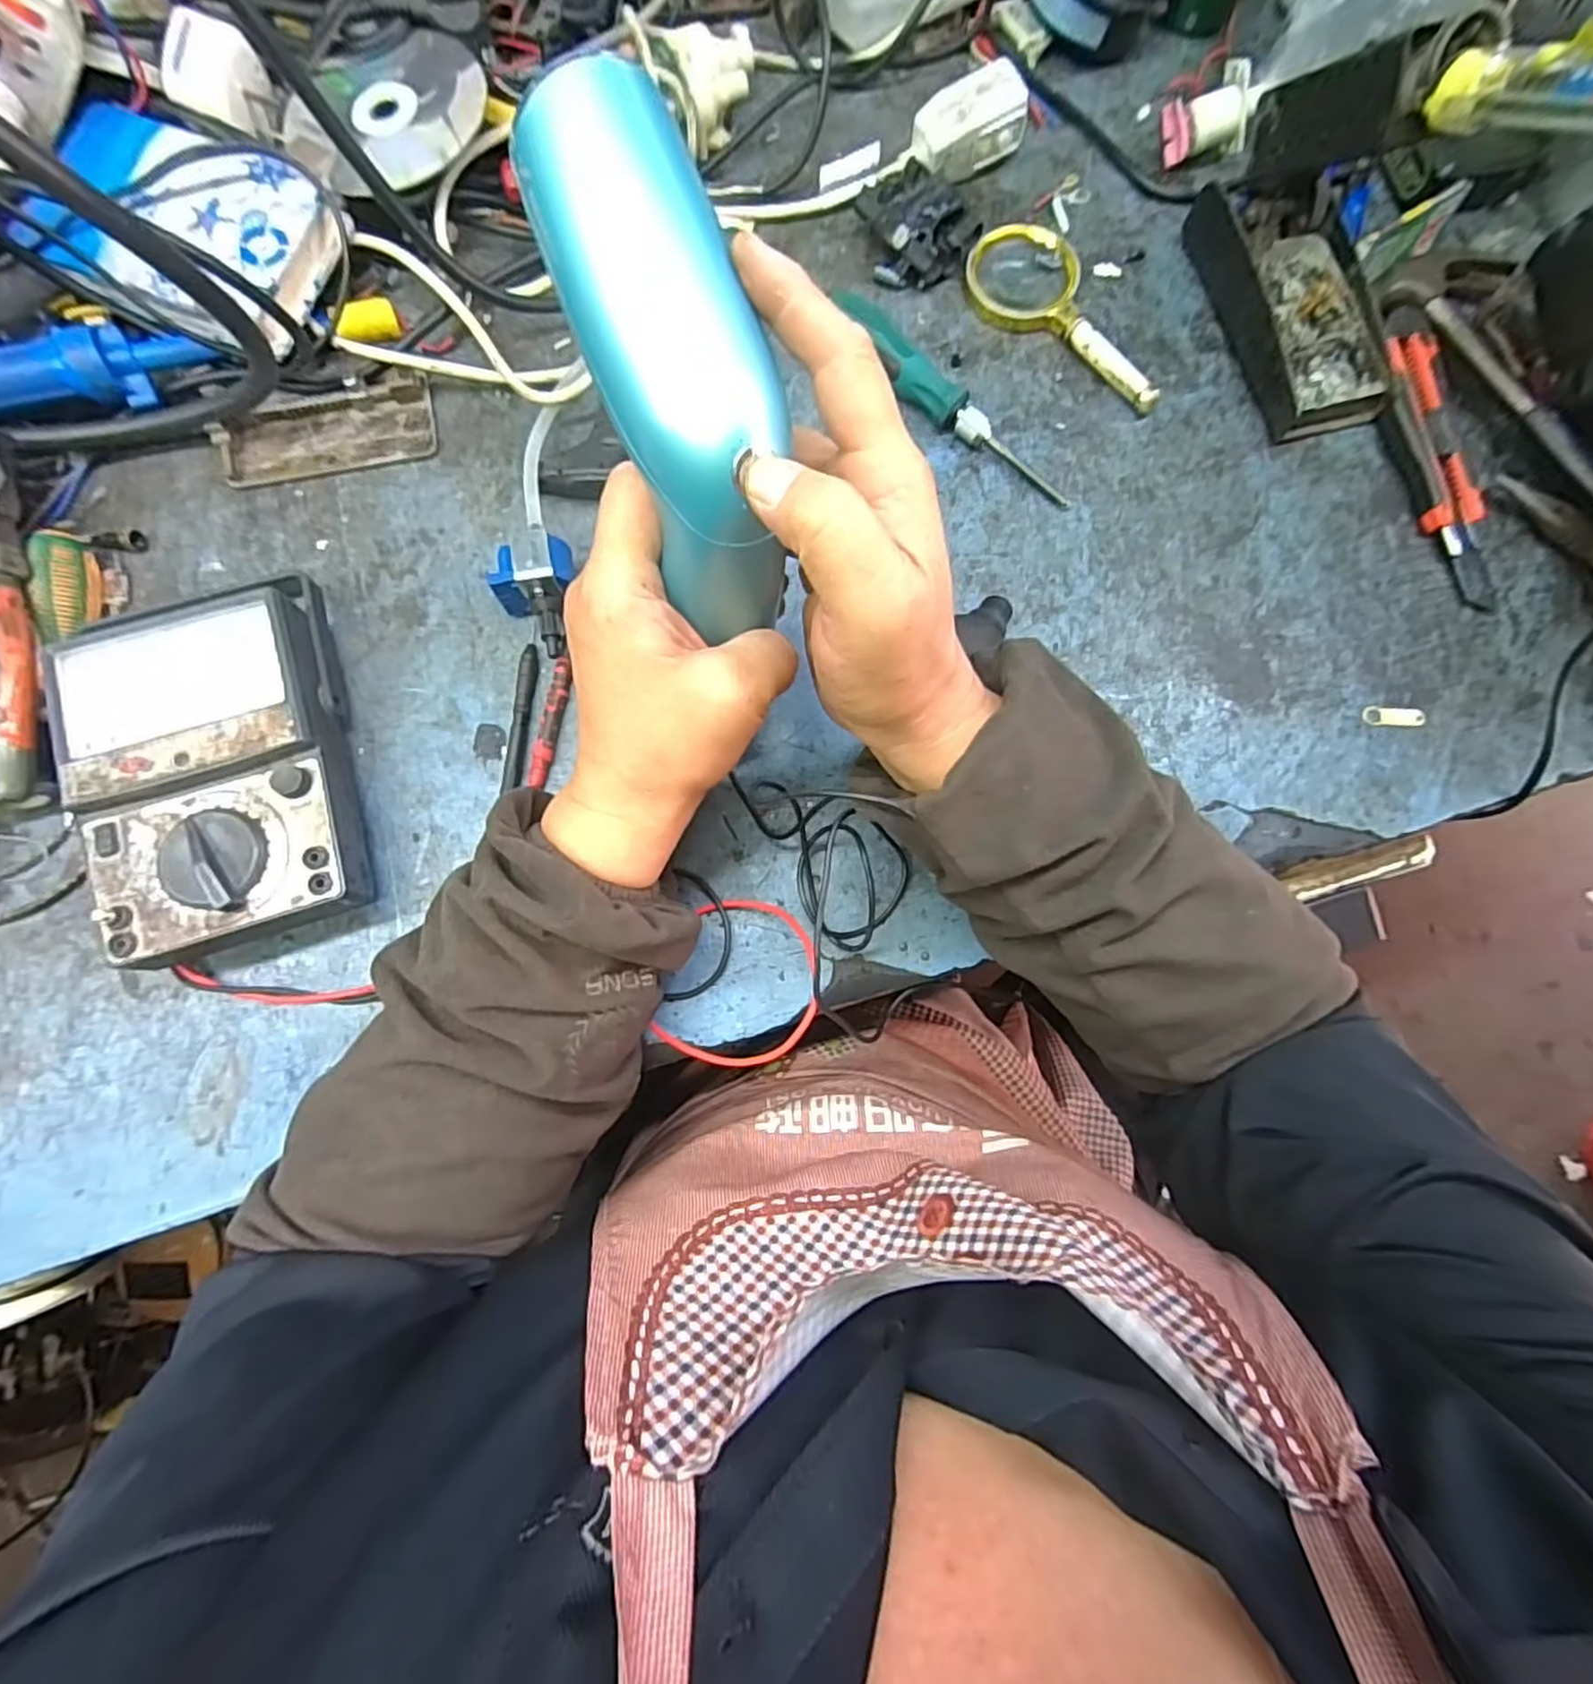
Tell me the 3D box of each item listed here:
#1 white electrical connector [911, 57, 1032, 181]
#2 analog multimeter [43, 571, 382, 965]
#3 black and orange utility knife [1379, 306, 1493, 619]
[{"bbox_3d":[0.105,-0.444,0.445,0.071,0.039,0.035,-29,81,-6],"label":"white electrical connector"},{"bbox_3d":[-0.286,-0.037,0.357,0.117,0.049,0.180,-21,81,-5],"label":"analog multimeter"},{"bbox_3d":[0.379,-0.232,0.423,0.039,0.018,0.188,-7,80,-2],"label":"black and orange utility knife"}]

